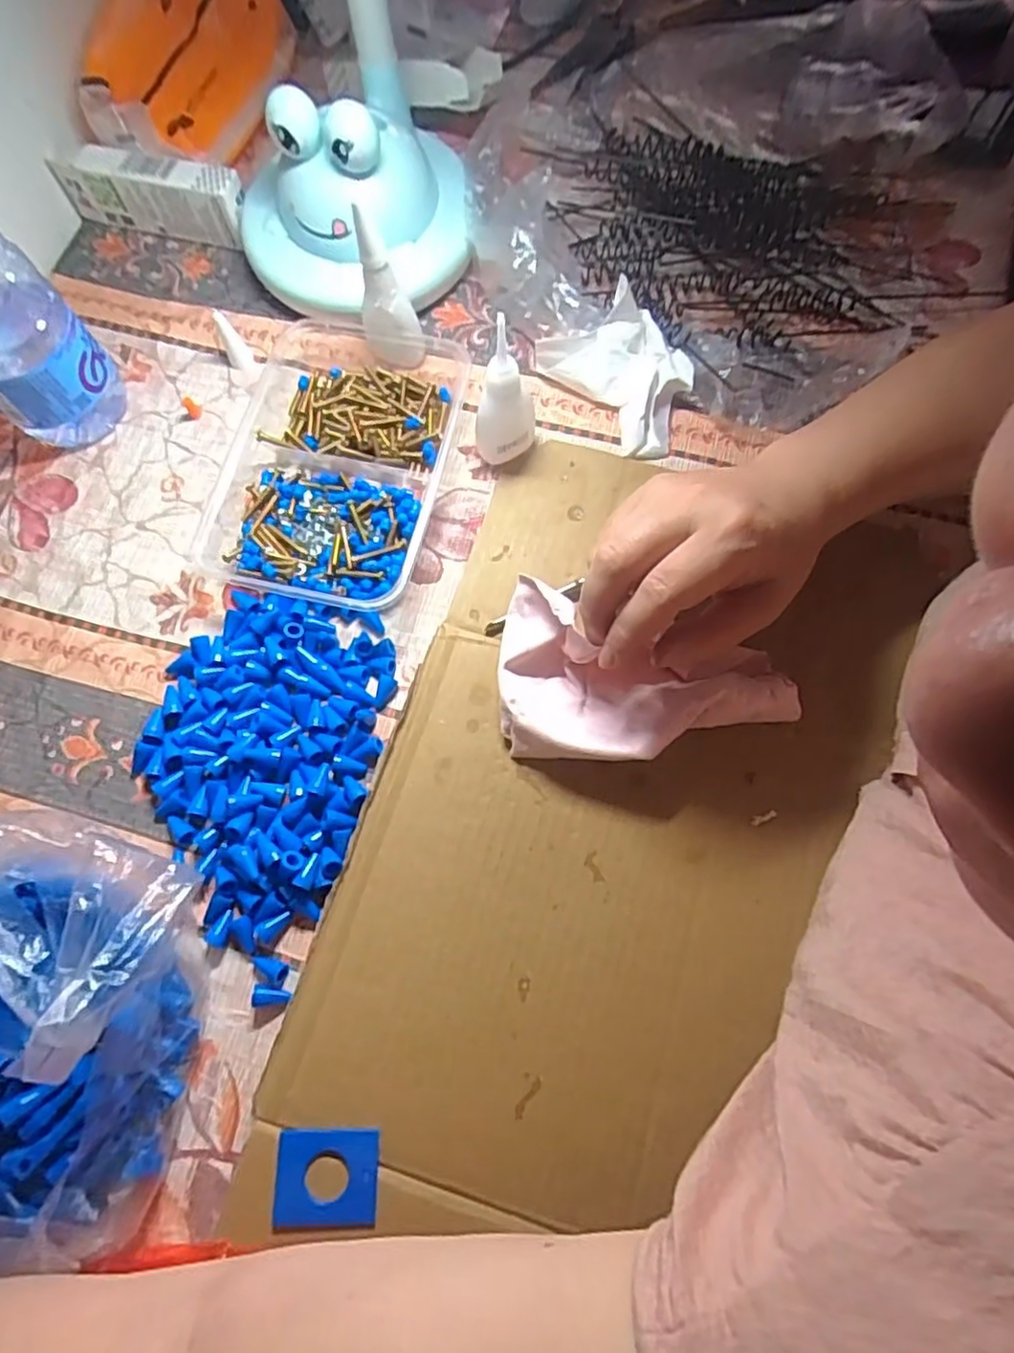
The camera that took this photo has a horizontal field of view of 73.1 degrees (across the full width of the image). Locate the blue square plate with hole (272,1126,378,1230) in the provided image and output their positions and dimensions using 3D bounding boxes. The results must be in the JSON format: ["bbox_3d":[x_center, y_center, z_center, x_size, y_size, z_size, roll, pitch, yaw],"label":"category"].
[{"bbox_3d":[-0.073,0.203,0.278,0.041,0.006,0.032,-2,71,2],"label":"blue square plate with hole"}]

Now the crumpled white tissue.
[{"bbox_3d":[0.067,-0.172,0.380,0.058,0.038,0.092,-37,74,-10],"label":"crumpled white tissue"}]

